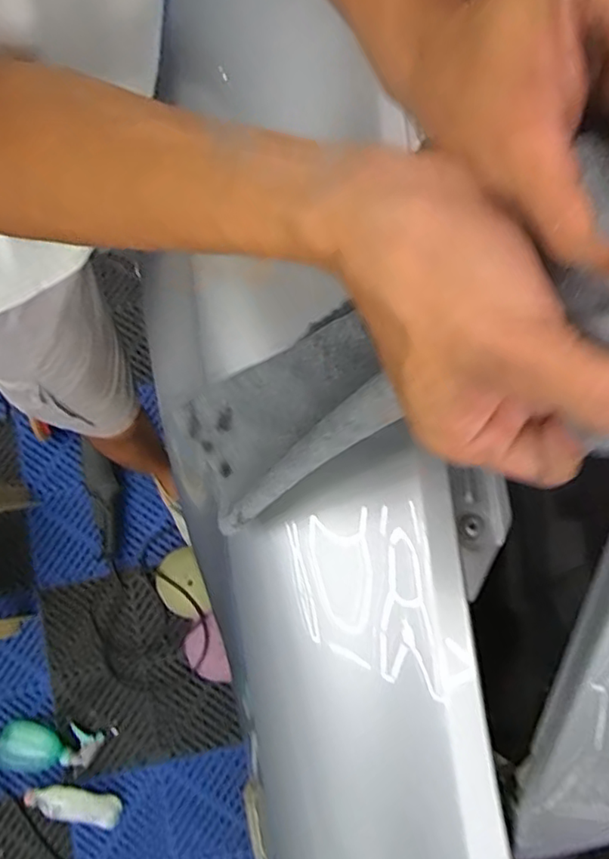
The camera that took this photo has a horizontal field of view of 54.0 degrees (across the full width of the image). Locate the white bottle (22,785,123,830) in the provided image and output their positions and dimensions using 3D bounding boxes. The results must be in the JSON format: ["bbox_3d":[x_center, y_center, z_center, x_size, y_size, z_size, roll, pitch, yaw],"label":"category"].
[{"bbox_3d":[-0.464,0.750,1.189,0.193,0.045,0.058,12,80,3],"label":"white bottle"}]

